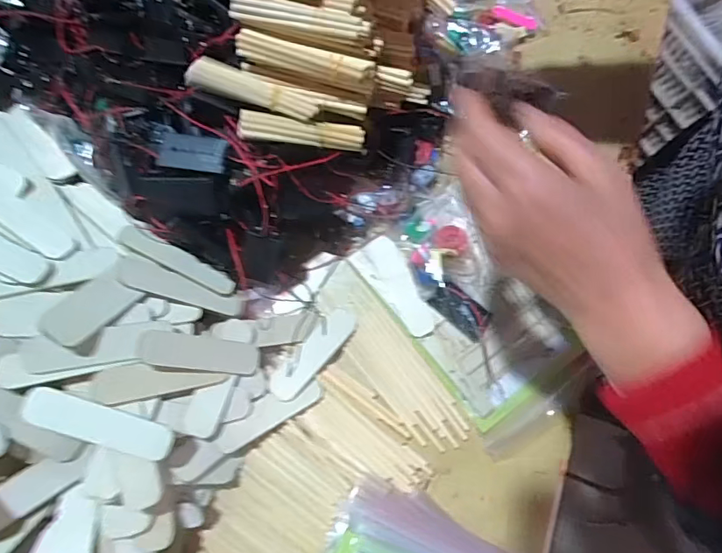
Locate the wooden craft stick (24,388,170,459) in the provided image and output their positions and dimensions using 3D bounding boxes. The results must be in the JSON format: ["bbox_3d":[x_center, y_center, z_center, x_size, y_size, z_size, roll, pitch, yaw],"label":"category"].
[{"bbox_3d":[-0.194,0.110,0.385,0.105,0.005,0.028,22,79,-12],"label":"wooden craft stick"}]

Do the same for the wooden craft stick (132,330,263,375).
[{"bbox_3d":[-0.133,0.065,0.436,0.103,0.006,0.027,16,76,-36],"label":"wooden craft stick"}]

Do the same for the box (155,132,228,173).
[{"bbox_3d":[-0.142,-0.103,0.434,0.057,0.012,0.029,8,78,1],"label":"box"}]

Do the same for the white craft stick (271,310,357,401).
[{"bbox_3d":[-0.045,0.071,0.488,0.032,0.005,0.104,38,66,7],"label":"white craft stick"}]

